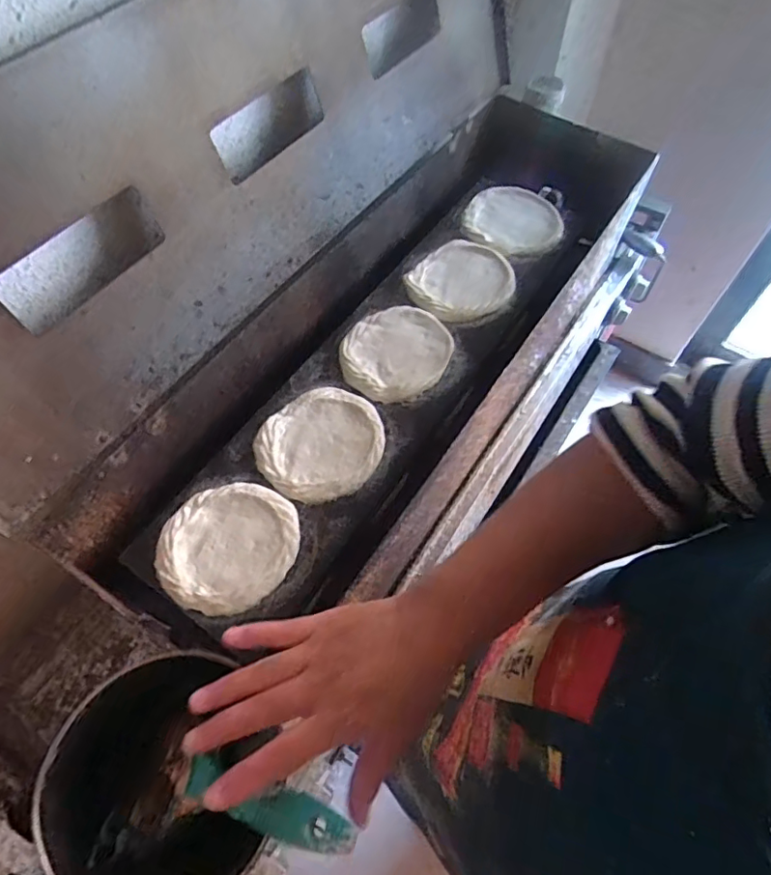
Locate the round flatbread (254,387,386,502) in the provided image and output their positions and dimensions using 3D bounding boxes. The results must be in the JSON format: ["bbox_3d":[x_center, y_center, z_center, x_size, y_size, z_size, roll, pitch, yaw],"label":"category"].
[{"bbox_3d":[-0.071,0.007,0.621,0.131,0.011,0.141,1,60,-2],"label":"round flatbread"}]

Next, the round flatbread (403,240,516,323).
[{"bbox_3d":[0.107,-0.216,0.751,0.151,0.014,0.130,-24,64,-16],"label":"round flatbread"}]

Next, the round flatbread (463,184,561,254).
[{"bbox_3d":[0.191,-0.323,0.812,0.141,0.021,0.126,21,61,10],"label":"round flatbread"}]

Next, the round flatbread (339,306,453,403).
[{"bbox_3d":[0.012,-0.108,0.685,0.128,0.015,0.141,18,61,8],"label":"round flatbread"}]

